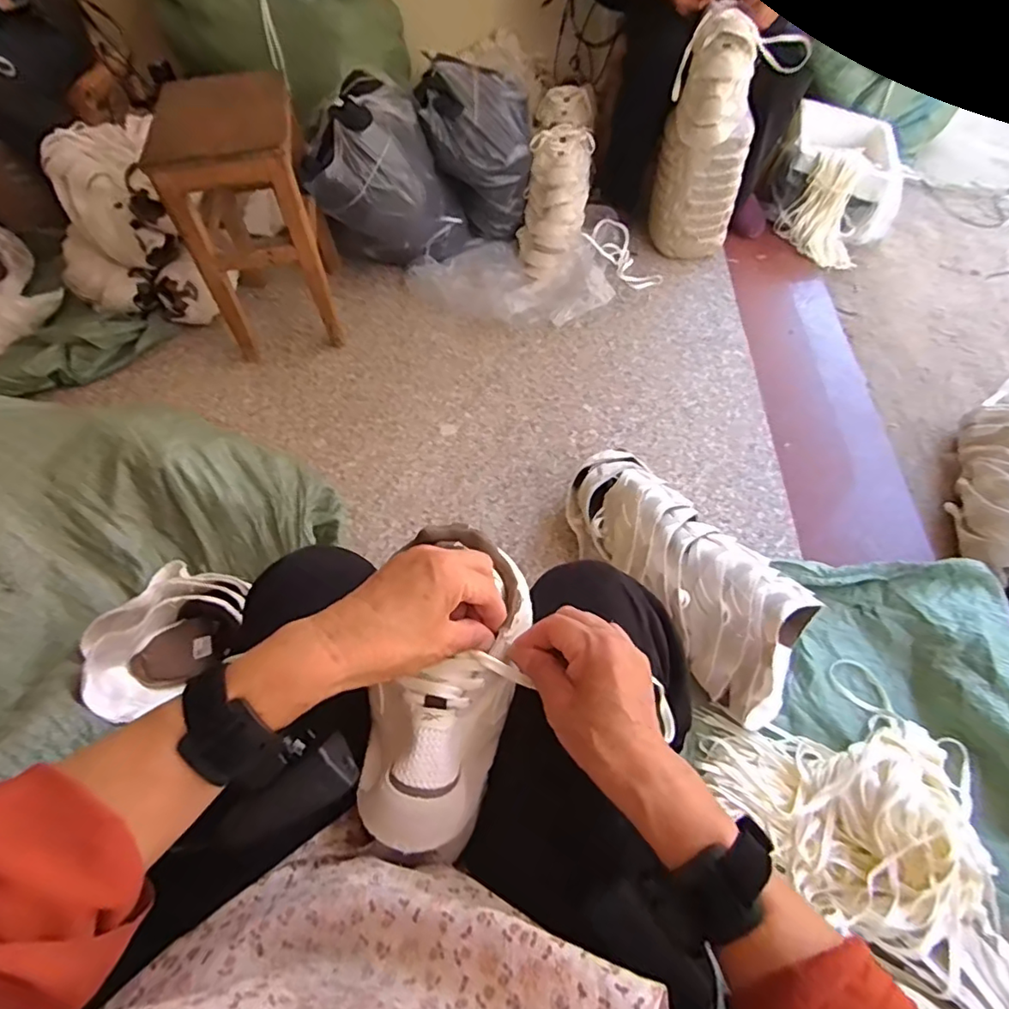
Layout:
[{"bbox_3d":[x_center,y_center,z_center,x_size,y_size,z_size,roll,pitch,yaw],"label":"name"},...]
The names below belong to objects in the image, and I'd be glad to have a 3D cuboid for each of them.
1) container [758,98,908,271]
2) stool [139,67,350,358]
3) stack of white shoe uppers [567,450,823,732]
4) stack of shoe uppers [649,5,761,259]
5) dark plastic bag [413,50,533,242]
[{"bbox_3d":[0.892,-0.866,1.515,0.327,0.210,0.501,24,60,16],"label":"container"},{"bbox_3d":[-0.493,-0.565,1.159,0.226,0.446,0.276,-8,56,-4],"label":"stool"},{"bbox_3d":[0.262,0.096,0.857,0.196,0.134,0.443,-39,63,-22],"label":"stack of white shoe uppers"},{"bbox_3d":[0.454,-0.796,1.278,0.164,0.460,0.149,-12,57,-7],"label":"stack of shoe uppers"},{"bbox_3d":[-0.070,-0.860,1.380,0.267,0.319,0.180,5,56,5],"label":"dark plastic bag"}]

